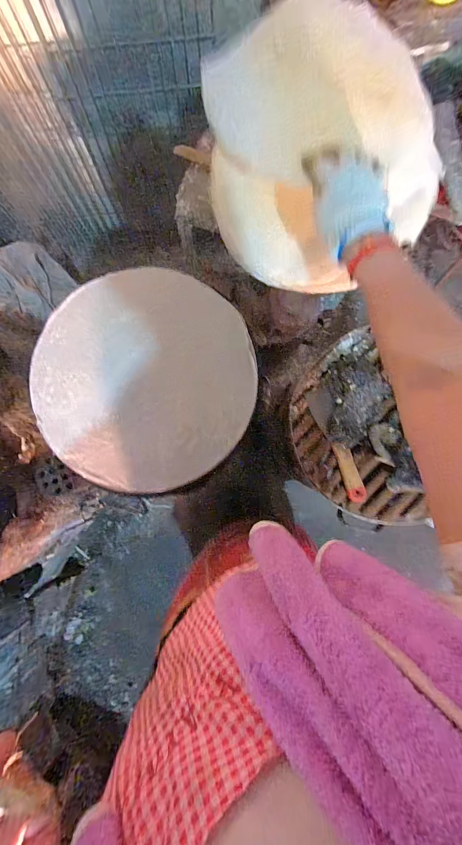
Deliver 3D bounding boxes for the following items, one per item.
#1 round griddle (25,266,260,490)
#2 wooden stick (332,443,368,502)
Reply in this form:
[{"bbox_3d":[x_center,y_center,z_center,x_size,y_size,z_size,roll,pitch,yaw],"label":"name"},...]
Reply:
[{"bbox_3d":[-0.143,-0.068,0.511,0.357,0.045,0.341,0,83,1],"label":"round griddle"},{"bbox_3d":[0.222,0.092,0.588,0.033,0.013,0.113,-17,83,-1],"label":"wooden stick"}]

